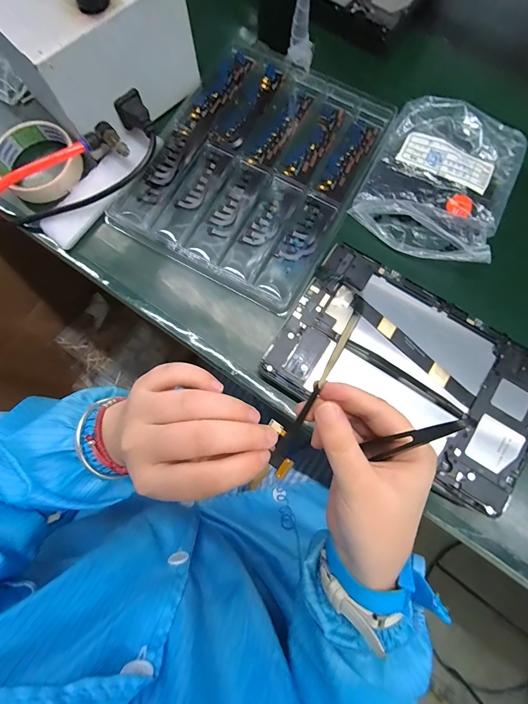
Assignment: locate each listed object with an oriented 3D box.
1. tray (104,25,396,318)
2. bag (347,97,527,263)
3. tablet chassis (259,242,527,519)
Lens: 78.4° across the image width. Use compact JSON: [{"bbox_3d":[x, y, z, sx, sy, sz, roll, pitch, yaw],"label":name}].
[{"bbox_3d":[-0.006,-0.204,0.351,0.214,0.011,0.279,30,78,5],"label":"tray"},{"bbox_3d":[0.186,-0.180,0.336,0.142,0.029,0.166,26,78,4],"label":"bag"},{"bbox_3d":[0.133,0.017,0.296,0.236,0.009,0.150,32,80,5],"label":"tablet chassis"}]

